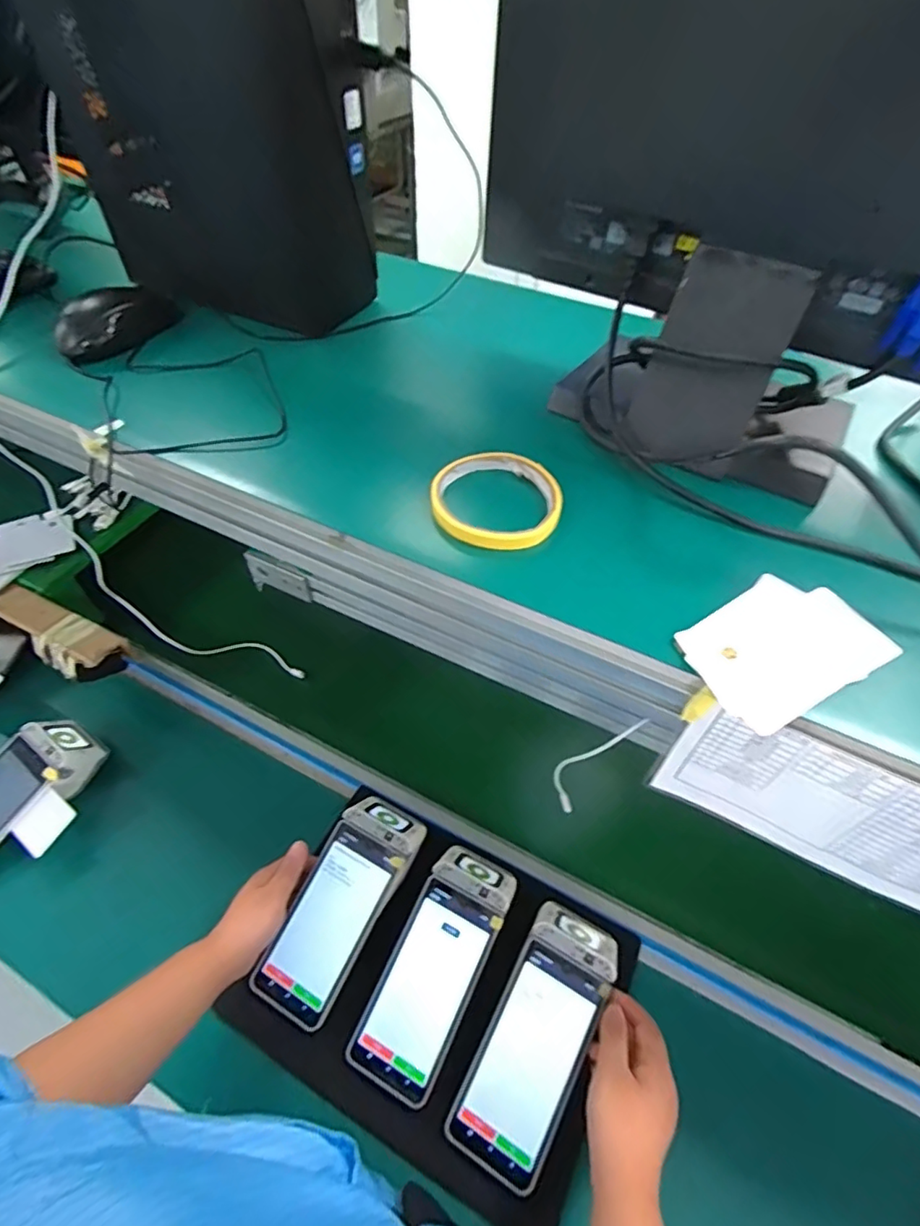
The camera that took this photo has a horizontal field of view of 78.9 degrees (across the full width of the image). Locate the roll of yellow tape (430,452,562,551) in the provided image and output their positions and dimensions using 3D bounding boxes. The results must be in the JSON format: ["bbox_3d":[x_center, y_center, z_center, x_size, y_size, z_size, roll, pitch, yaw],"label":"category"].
[{"bbox_3d":[0.024,-0.078,0.375,0.084,0.015,0.083,0,51,0],"label":"roll of yellow tape"}]

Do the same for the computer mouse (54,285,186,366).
[{"bbox_3d":[-0.310,-0.264,0.496,0.053,0.038,0.106,28,56,20],"label":"computer mouse"}]

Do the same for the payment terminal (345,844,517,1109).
[{"bbox_3d":[-0.021,0.338,0.539,0.083,0.053,0.210,23,67,17],"label":"payment terminal"}]

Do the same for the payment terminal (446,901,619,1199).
[{"bbox_3d":[0.072,0.384,0.509,0.084,0.041,0.206,24,69,18],"label":"payment terminal"}]

